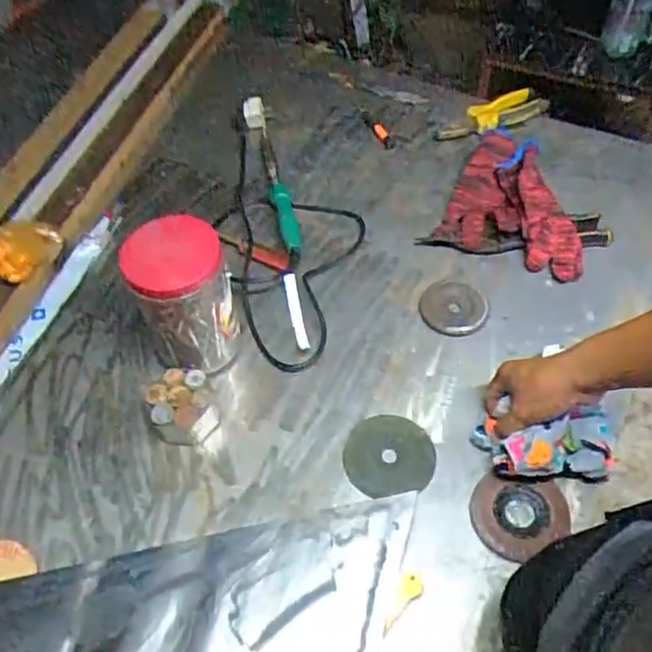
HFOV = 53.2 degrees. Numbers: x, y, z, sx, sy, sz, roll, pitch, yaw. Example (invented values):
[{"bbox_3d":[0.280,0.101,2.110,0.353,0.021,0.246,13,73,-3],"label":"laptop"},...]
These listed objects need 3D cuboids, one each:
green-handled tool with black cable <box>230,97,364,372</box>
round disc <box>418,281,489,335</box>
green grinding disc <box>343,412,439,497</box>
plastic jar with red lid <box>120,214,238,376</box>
[{"bbox_3d":[-0.040,-0.152,0.903,0.175,0.037,0.480,-3,54,-3],"label":"green-handled tool with black cable"},{"bbox_3d":[0.158,-0.024,0.810,0.082,0.005,0.077,-1,61,1],"label":"round disc"},{"bbox_3d":[0.068,0.140,0.708,0.097,0.005,0.089,2,57,-3],"label":"green grinding disc"},{"bbox_3d":[-0.155,-0.030,0.723,0.107,0.170,0.096,-13,56,-10],"label":"plastic jar with red lid"}]

